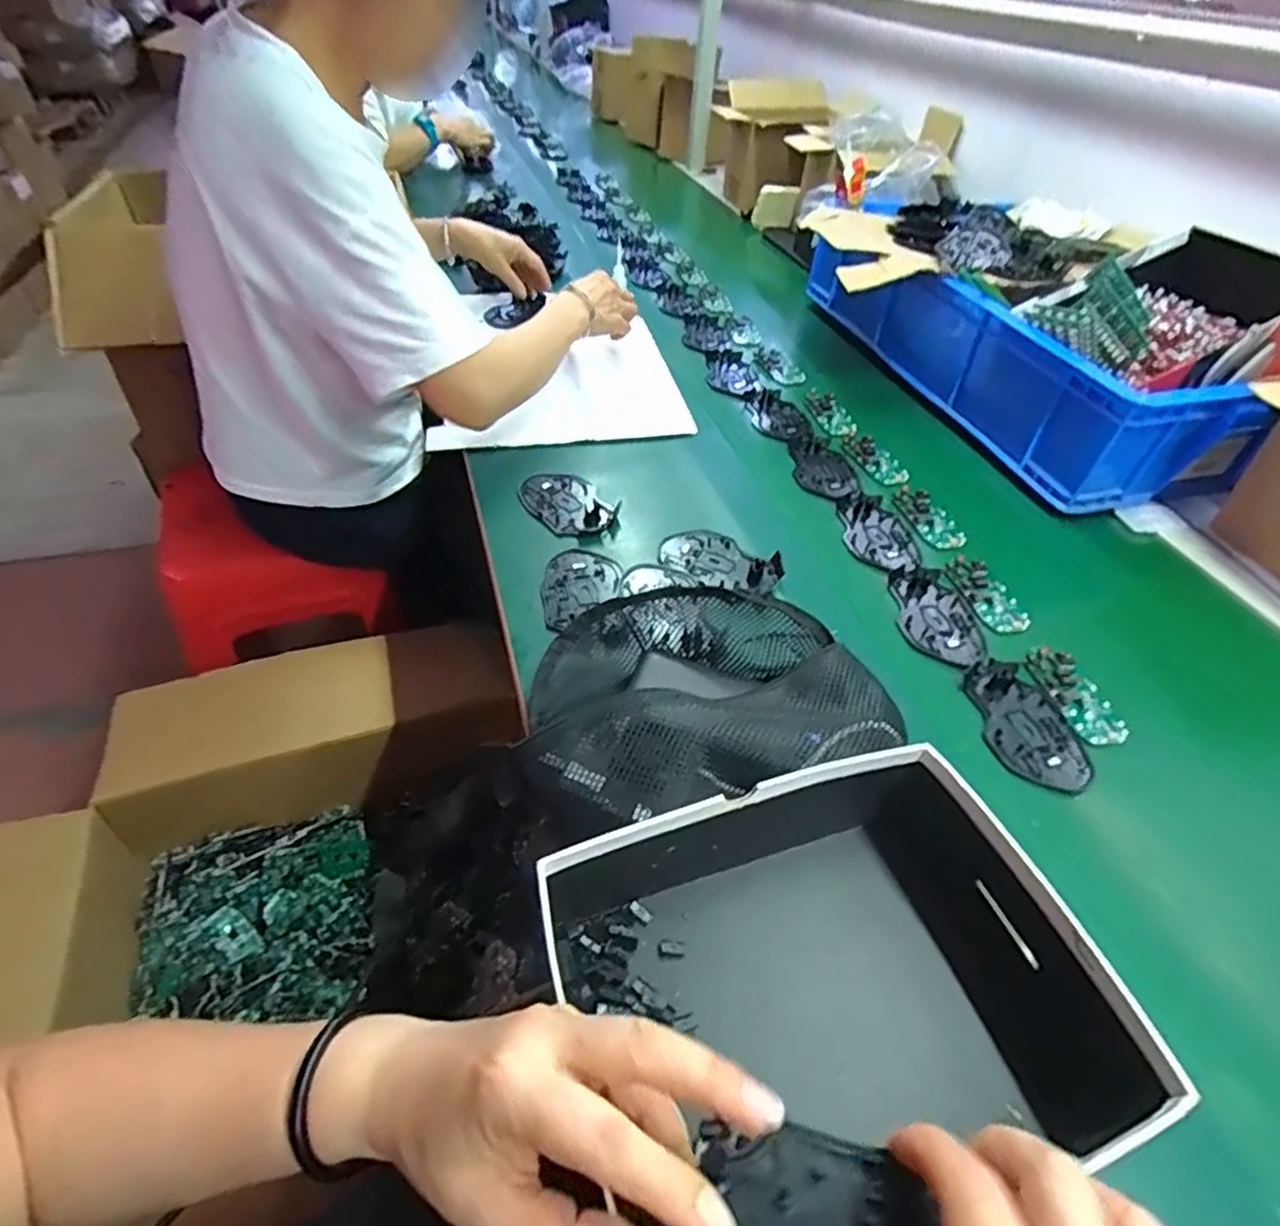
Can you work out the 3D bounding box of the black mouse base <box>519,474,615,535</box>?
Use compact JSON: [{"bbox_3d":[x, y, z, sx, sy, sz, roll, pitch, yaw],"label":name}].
[{"bbox_3d":[-0.076,-0.112,0.692,0.075,0.008,0.105,-18,50,-22],"label":"black mouse base"}]

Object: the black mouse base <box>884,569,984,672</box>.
[{"bbox_3d":[0.270,0.005,0.622,0.067,0.015,0.117,5,45,-1],"label":"black mouse base"}]

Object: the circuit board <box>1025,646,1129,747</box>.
[{"bbox_3d":[0.359,0.067,0.557,0.047,0.008,0.092,-12,51,-8],"label":"circuit board"}]

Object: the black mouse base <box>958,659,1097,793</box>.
[{"bbox_3d":[0.305,0.091,0.539,0.071,0.020,0.117,-7,47,-13],"label":"black mouse base"}]

